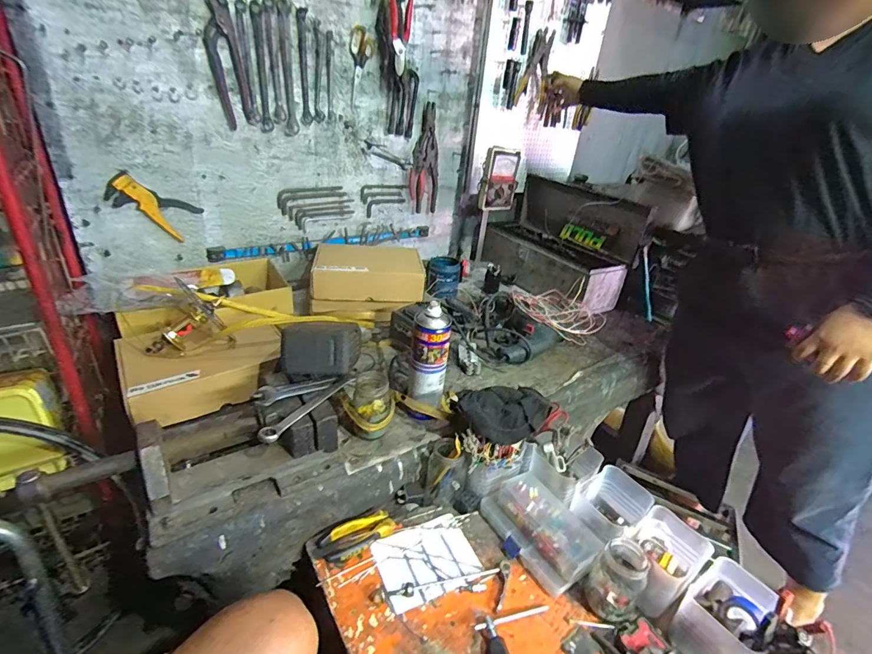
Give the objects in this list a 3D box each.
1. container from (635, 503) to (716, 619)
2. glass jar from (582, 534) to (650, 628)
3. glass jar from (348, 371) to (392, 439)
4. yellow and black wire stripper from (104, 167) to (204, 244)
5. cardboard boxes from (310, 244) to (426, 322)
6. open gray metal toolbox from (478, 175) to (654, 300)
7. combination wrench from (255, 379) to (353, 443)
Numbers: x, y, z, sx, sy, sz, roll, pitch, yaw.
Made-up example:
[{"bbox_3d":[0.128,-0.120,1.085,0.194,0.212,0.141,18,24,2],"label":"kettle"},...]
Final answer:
[{"bbox_3d":[0.318,0.333,0.600,0.118,0.078,0.087,-14,35,-32],"label":"container"},{"bbox_3d":[0.243,0.335,0.561,0.060,0.105,0.073,28,36,33],"label":"glass jar"},{"bbox_3d":[-0.106,0.136,0.712,0.064,0.103,0.081,16,31,17],"label":"glass jar"},{"bbox_3d":[-0.614,-0.265,0.910,0.035,0.088,0.166,28,-3,34],"label":"yellow and black wire stripper"},{"bbox_3d":[-0.174,-0.113,1.066,0.275,0.122,0.178,1,30,-10],"label":"cardboard boxes"},{"bbox_3d":[0.394,-0.280,1.366,0.314,0.295,0.473,-20,39,-39],"label":"open gray metal toolbox"},{"bbox_3d":[-0.188,0.118,0.630,0.023,0.014,0.176,21,32,24],"label":"combination wrench"}]

